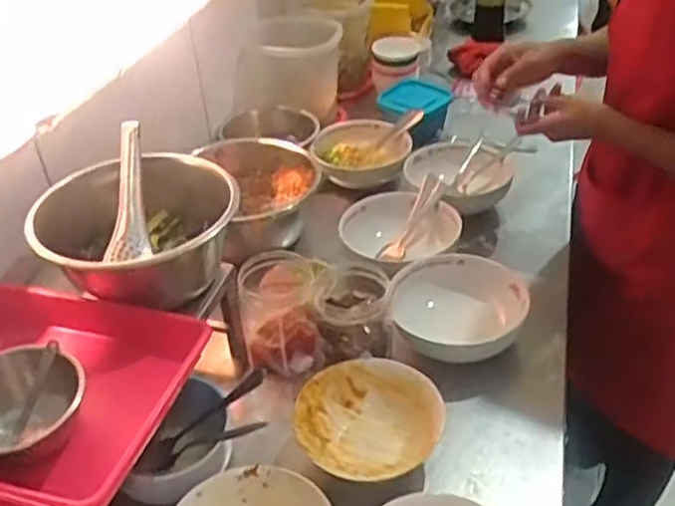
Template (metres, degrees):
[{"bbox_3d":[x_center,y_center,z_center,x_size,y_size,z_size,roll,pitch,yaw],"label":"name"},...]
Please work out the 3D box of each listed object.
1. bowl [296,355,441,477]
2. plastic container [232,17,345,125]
[{"bbox_3d":[0.030,0.178,0.768,0.152,0.052,0.122,-10,37,-7],"label":"bowl"},{"bbox_3d":[-0.089,-0.369,1.396,0.194,0.150,0.198,0,37,6],"label":"plastic container"}]

